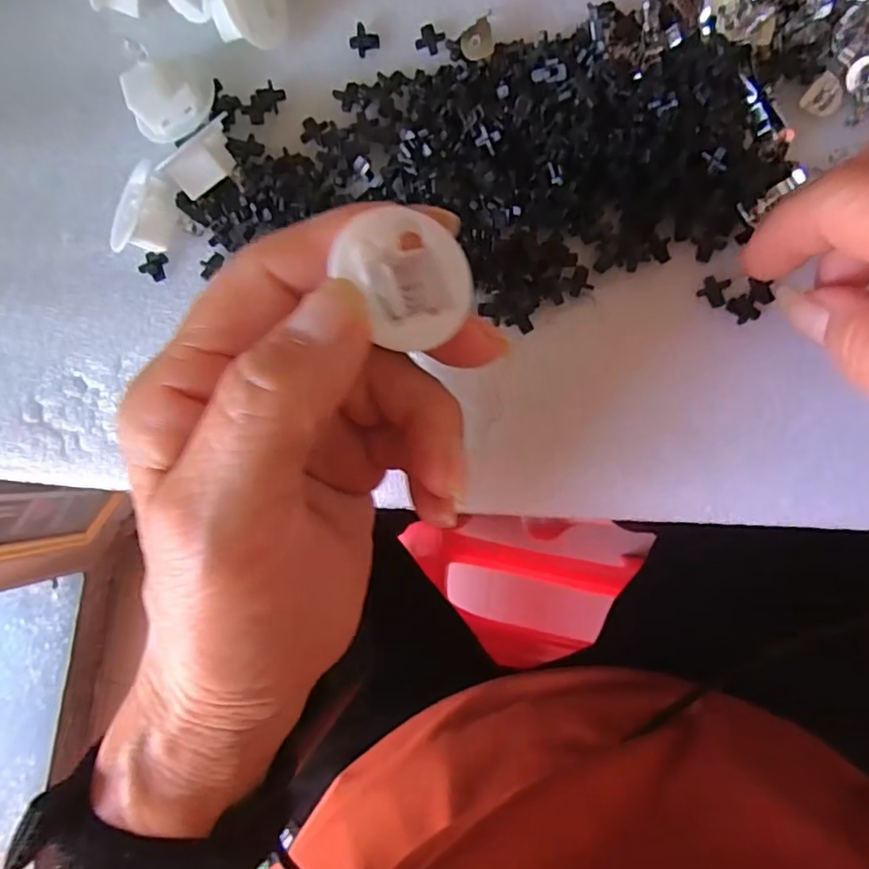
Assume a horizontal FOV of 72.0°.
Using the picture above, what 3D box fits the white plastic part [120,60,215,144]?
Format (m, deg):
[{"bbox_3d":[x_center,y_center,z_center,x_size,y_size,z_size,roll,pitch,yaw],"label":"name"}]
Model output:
[{"bbox_3d":[-0.094,-0.120,0.215,0.030,0.019,0.023,-29,85,3],"label":"white plastic part"}]

